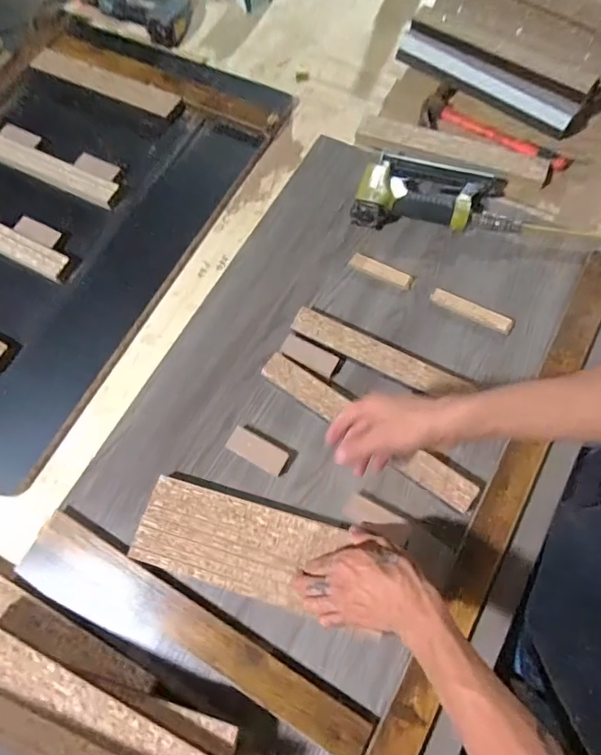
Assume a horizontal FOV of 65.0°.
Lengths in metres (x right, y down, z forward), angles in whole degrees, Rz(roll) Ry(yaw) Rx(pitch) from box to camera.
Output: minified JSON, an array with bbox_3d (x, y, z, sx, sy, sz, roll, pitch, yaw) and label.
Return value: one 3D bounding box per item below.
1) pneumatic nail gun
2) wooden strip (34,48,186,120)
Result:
[{"bbox_3d":[0.198,-0.280,0.711,0.210,0.053,0.137,13,71,8],"label":"pneumatic nail gun"},{"bbox_3d":[-0.346,-0.528,0.845,0.291,0.025,0.038,22,72,11],"label":"wooden strip"}]

